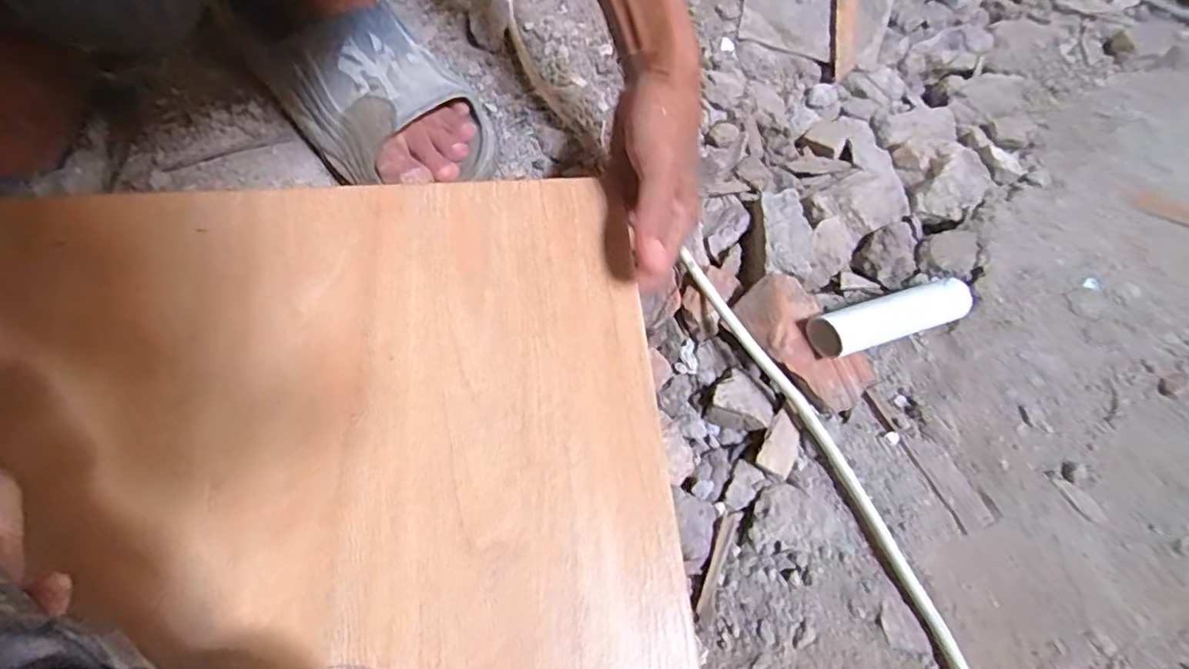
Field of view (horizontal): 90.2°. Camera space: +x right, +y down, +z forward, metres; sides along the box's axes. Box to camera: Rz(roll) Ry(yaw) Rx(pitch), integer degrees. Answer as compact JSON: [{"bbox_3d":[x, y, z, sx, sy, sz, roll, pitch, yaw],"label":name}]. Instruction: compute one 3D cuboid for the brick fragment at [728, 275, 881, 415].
[{"bbox_3d":[0.152,0.003,0.429,0.058,0.023,0.109,-39,72,-18],"label":"brick fragment"}]

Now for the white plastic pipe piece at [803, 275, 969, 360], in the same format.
[{"bbox_3d":[0.211,-0.013,0.421,0.119,0.026,0.029,-17,67,-10],"label":"white plastic pipe piece"}]

